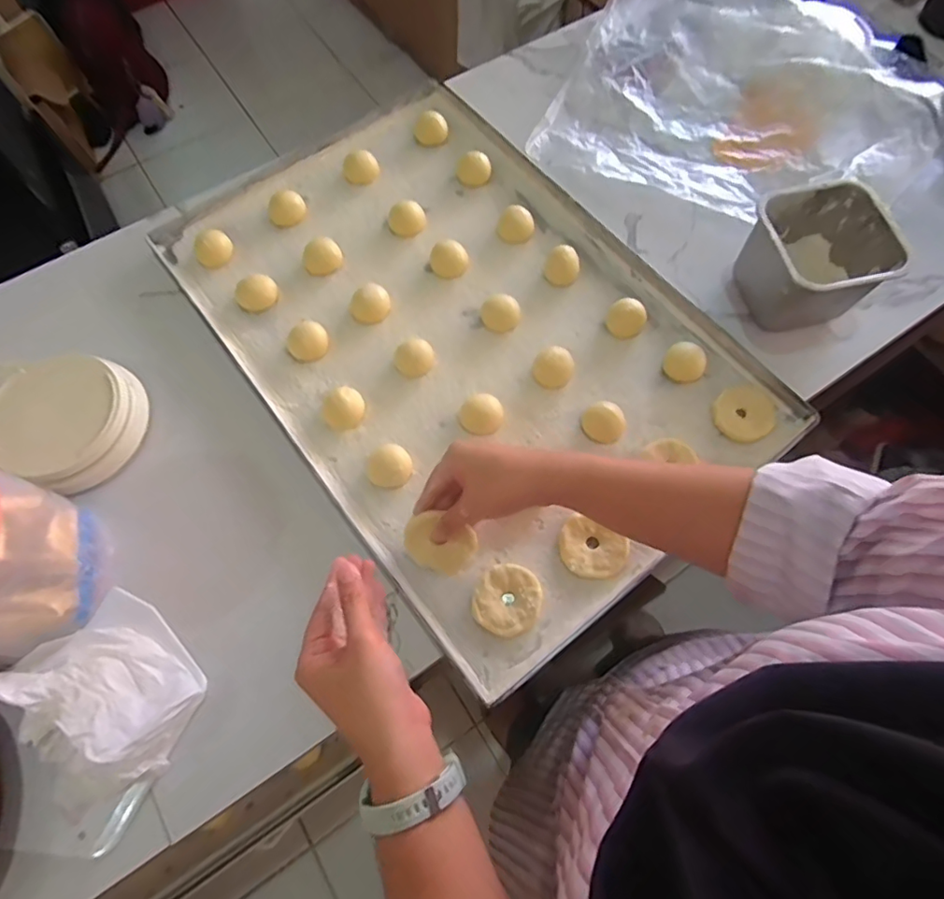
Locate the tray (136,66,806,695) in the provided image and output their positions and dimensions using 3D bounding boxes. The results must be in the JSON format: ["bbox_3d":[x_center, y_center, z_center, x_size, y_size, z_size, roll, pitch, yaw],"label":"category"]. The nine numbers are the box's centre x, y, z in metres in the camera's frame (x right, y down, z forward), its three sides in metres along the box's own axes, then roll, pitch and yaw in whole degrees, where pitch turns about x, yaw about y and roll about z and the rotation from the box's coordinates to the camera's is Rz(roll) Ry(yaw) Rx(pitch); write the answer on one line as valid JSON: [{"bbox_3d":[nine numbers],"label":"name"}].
[{"bbox_3d":[-0.018,-0.134,0.564,0.410,0.024,0.609,-37,73,-13],"label":"tray"}]

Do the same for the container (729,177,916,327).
[{"bbox_3d":[0.341,-0.189,0.541,0.123,0.094,0.115,-10,69,-4],"label":"container"}]

